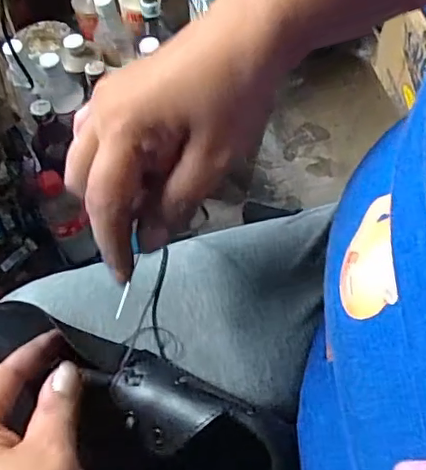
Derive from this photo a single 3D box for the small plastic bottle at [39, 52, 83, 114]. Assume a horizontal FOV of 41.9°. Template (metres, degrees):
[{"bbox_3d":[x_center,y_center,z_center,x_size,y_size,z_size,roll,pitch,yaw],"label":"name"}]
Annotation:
[{"bbox_3d":[-0.231,-0.237,0.834,0.055,0.097,0.052,-17,62,-7],"label":"small plastic bottle"}]

